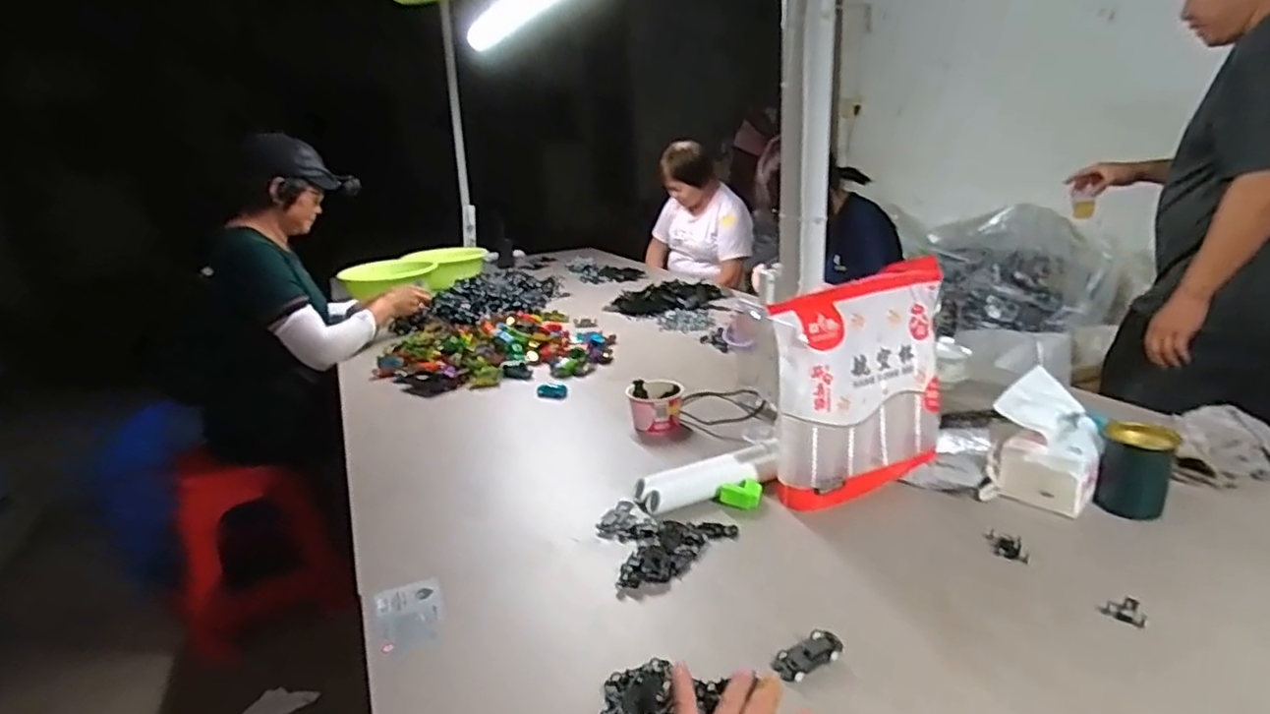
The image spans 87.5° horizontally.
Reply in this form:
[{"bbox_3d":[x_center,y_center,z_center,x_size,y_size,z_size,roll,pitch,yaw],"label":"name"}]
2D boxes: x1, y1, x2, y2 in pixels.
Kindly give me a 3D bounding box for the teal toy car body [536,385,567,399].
[{"bbox_3d":[-0.169,0.067,1.352,0.065,0.031,0.024,1,20,9],"label":"teal toy car body"}]

